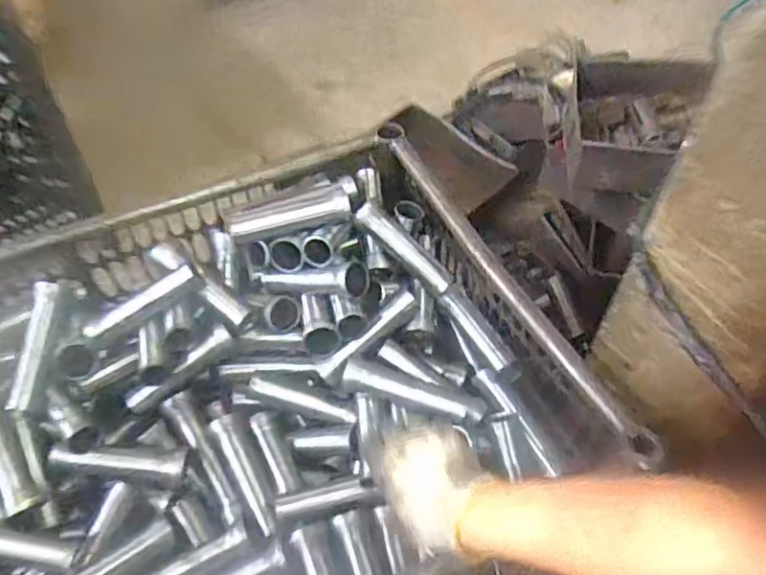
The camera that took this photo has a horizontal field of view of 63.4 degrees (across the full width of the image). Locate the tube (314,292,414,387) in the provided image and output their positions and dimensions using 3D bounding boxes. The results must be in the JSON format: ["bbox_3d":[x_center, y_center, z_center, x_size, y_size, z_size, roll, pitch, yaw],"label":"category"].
[{"bbox_3d":[-0.022,0.076,0.995,0.194,0.033,0.033,-36,60,-26],"label":"tube"}]

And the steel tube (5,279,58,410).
[{"bbox_3d":[-0.523,0.087,0.929,0.024,0.022,0.191,9,82,7],"label":"steel tube"}]

